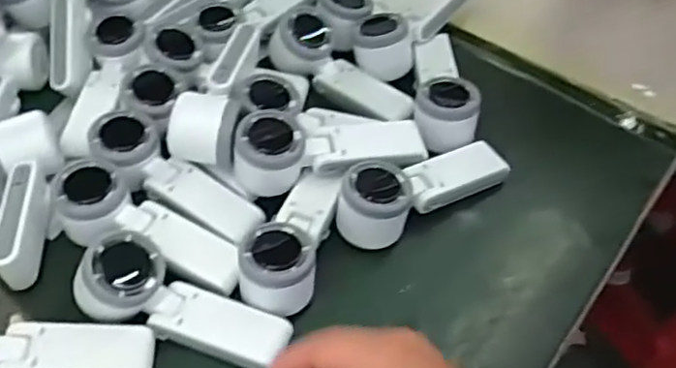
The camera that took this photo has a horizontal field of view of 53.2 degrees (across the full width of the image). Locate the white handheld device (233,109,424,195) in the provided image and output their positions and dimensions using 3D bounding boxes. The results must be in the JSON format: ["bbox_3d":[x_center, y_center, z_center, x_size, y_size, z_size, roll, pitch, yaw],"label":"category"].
[{"bbox_3d":[-0.004,-0.036,0.580,0.166,0.048,0.061,-12,51,-10],"label":"white handheld device"}]

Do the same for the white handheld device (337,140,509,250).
[{"bbox_3d":[0.075,-0.003,0.580,0.160,0.045,0.052,-23,54,-18],"label":"white handheld device"}]

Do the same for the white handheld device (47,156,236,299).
[{"bbox_3d":[-0.152,0.033,0.541,0.167,0.040,0.058,20,53,15],"label":"white handheld device"}]

